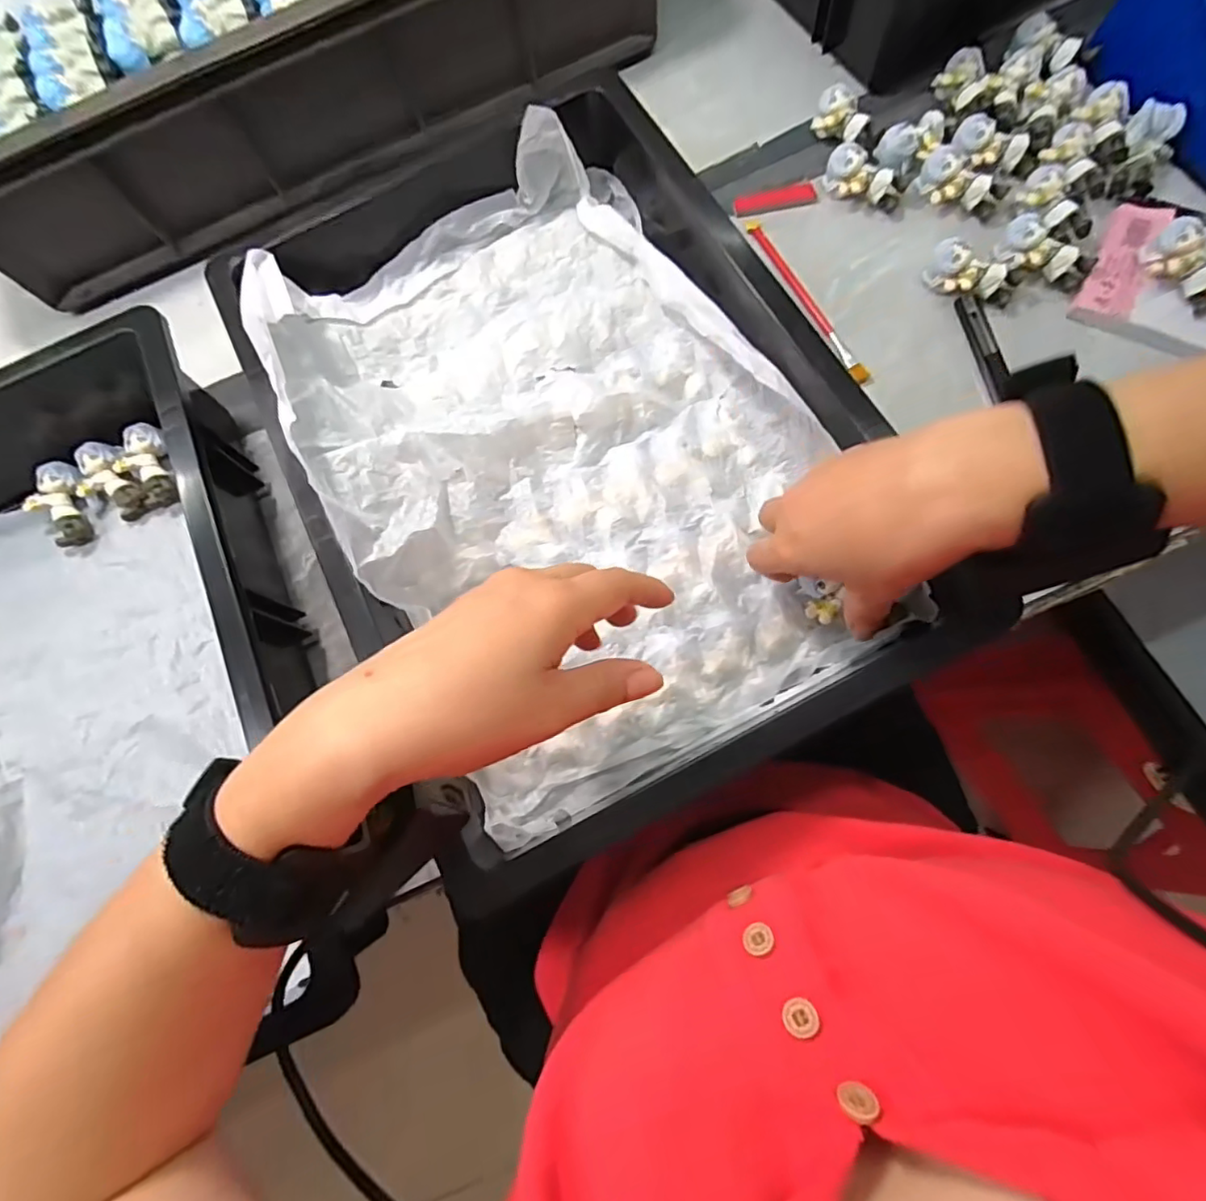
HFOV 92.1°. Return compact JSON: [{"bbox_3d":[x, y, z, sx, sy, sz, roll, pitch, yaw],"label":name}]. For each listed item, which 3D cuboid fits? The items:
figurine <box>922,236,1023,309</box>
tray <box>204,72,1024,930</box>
[{"bbox_3d":[0.273,-0.239,0.432,0.064,0.027,0.031,29,80,12],"label":"figurine"},{"bbox_3d":[-0.024,-0.099,0.353,0.298,0.083,0.433,-26,80,-4],"label":"tray"}]

